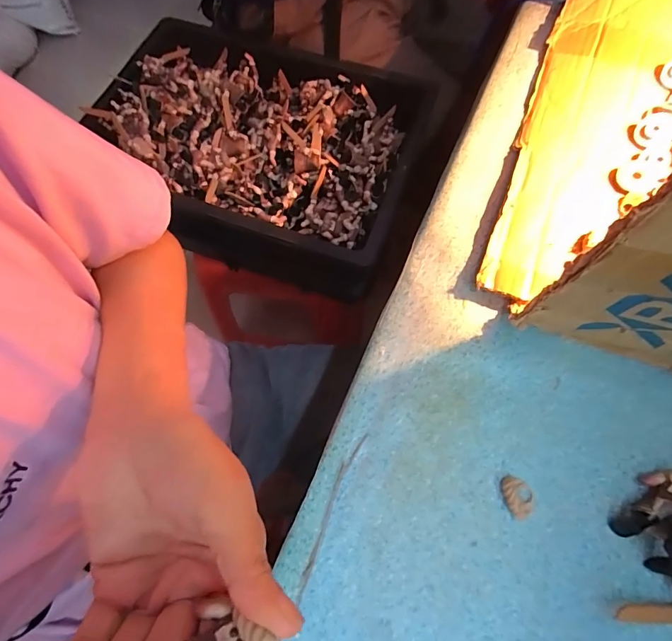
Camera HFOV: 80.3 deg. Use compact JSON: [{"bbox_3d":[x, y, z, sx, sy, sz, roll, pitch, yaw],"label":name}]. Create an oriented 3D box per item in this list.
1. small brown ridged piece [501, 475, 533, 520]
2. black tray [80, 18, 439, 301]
[{"bbox_3d":[0.114,0.110,0.248,0.019,0.008,0.025,-21,71,-5],"label":"small brown ridged piece"},{"bbox_3d":[-0.105,-0.250,0.607,0.423,0.144,0.321,20,71,8],"label":"black tray"}]

